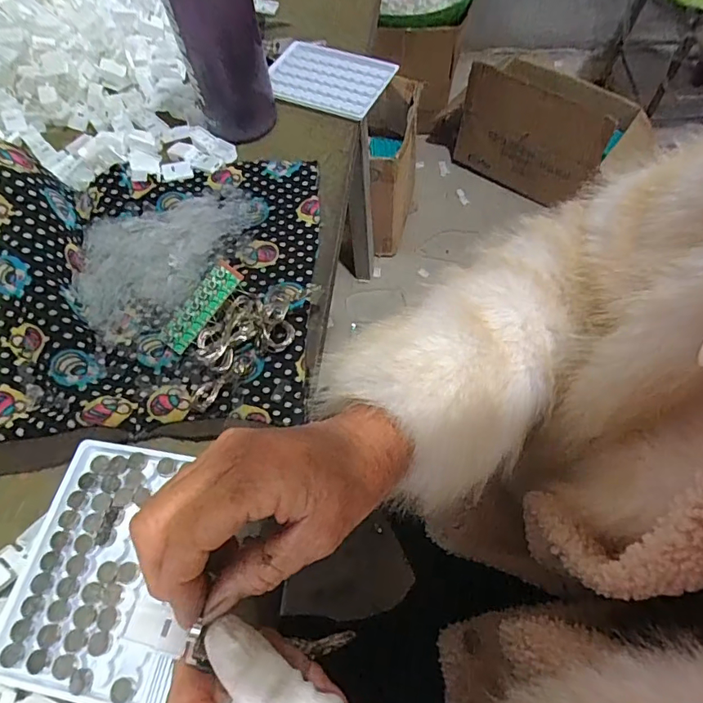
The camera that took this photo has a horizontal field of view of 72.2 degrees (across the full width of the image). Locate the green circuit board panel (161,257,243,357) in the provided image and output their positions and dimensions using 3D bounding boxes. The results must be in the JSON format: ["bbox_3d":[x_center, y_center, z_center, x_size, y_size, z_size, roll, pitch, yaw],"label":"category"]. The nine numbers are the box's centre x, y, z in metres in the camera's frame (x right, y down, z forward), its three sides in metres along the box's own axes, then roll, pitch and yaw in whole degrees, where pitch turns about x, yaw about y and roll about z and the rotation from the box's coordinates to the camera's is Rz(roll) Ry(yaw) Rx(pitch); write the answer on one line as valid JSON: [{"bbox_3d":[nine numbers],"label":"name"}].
[{"bbox_3d":[-0.112,-0.034,0.359,0.021,0.004,0.075,38,84,-11],"label":"green circuit board panel"}]

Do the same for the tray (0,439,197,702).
[{"bbox_3d":[-0.139,0.123,0.282,0.095,0.024,0.131,4,62,6],"label":"tray"}]

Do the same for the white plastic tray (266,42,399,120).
[{"bbox_3d":[-0.028,-0.302,0.530,0.132,0.009,0.096,24,66,16],"label":"white plastic tray"}]

